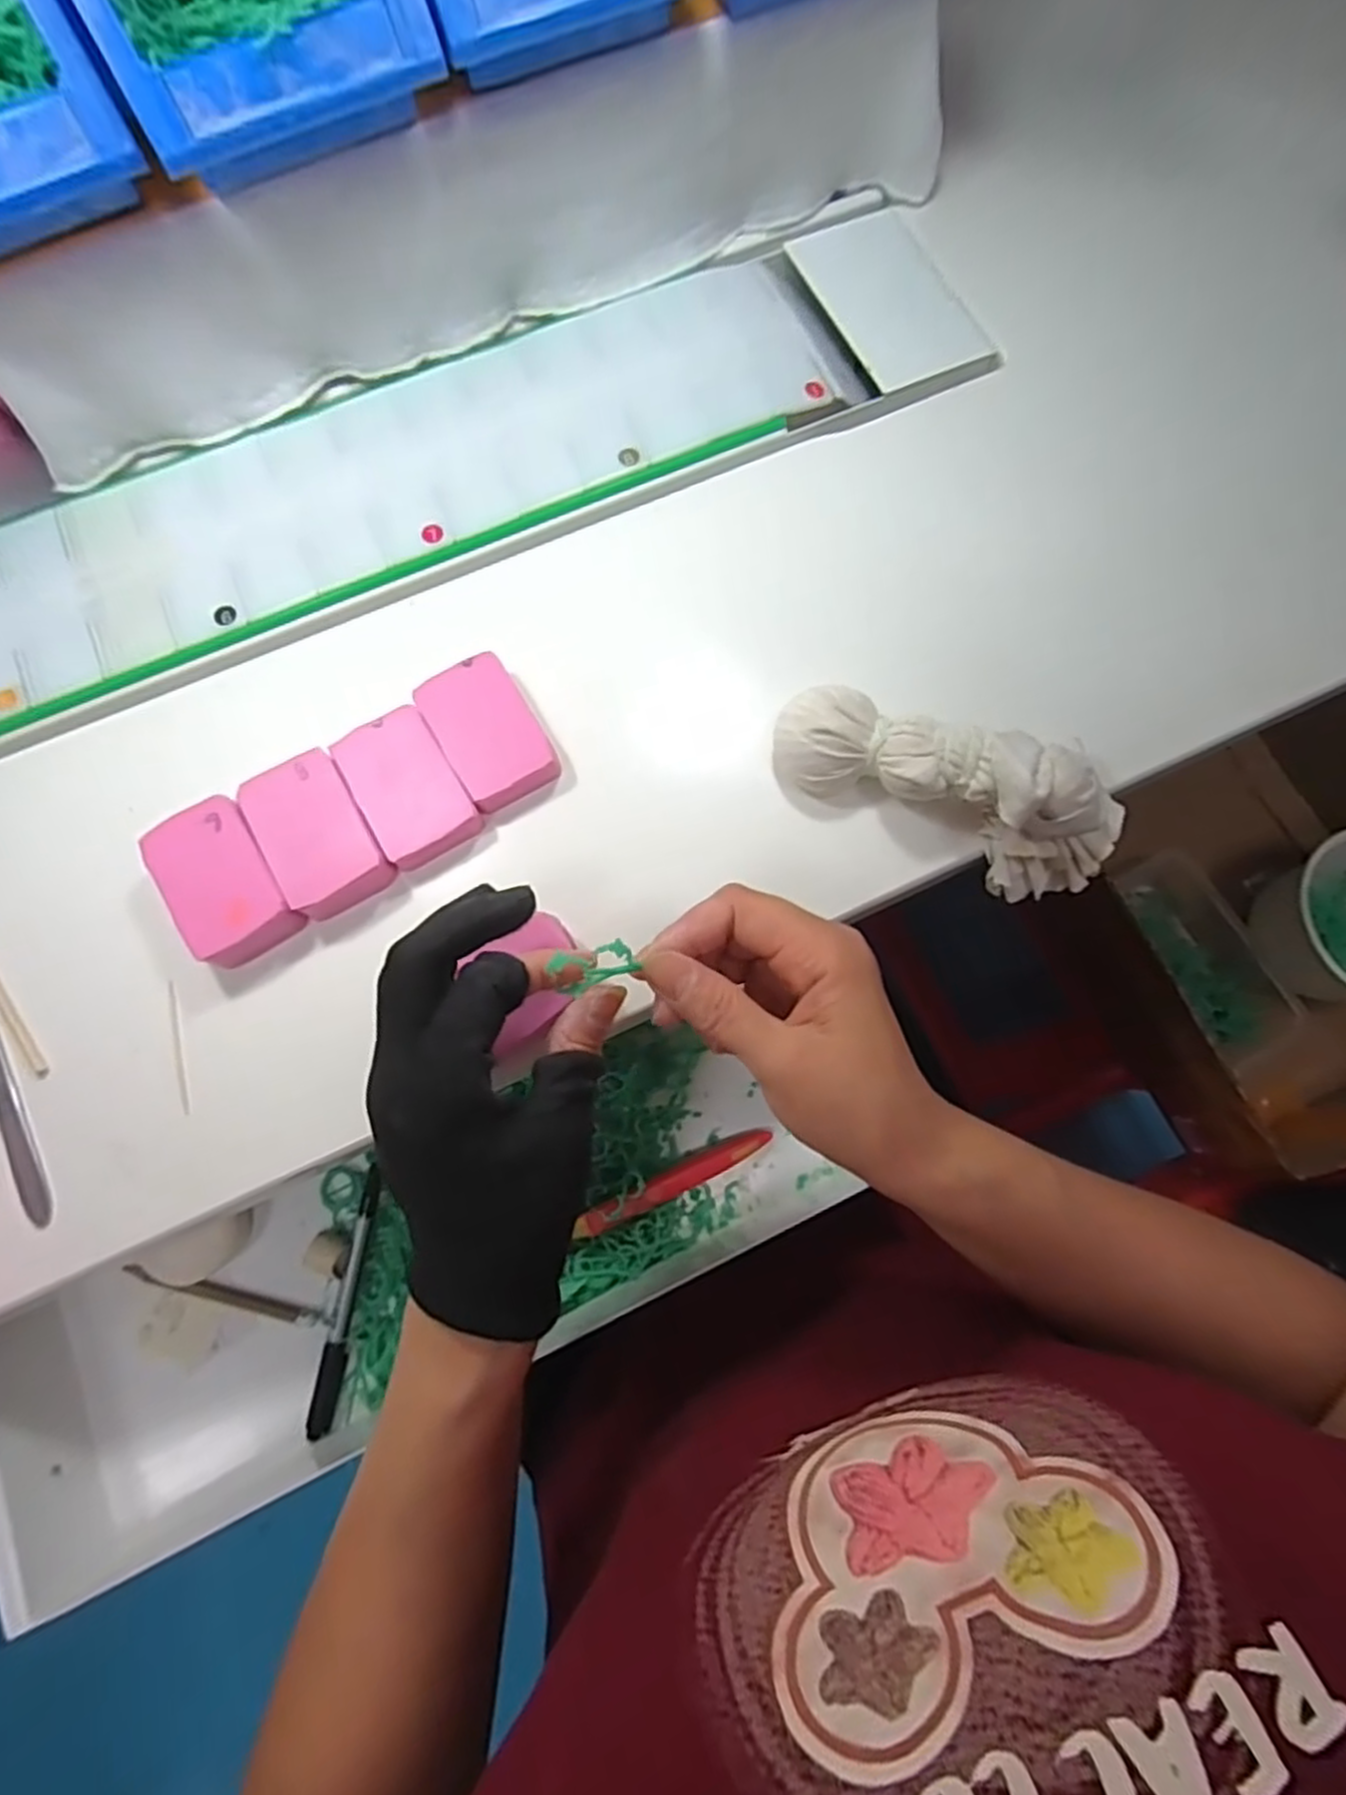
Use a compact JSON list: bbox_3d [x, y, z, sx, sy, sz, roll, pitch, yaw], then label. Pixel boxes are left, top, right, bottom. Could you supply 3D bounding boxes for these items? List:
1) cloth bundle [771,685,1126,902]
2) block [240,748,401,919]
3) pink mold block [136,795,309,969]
[{"bbox_3d":[0.127,-0.056,0.343,0.164,0.053,0.063,25,78,6],"label":"cloth bundle"},{"bbox_3d":[-0.166,-0.029,0.349,0.044,0.023,0.073,-32,78,-7],"label":"block"},{"bbox_3d":[-0.205,-0.005,0.343,0.046,0.024,0.079,-35,79,-8],"label":"pink mold block"}]

